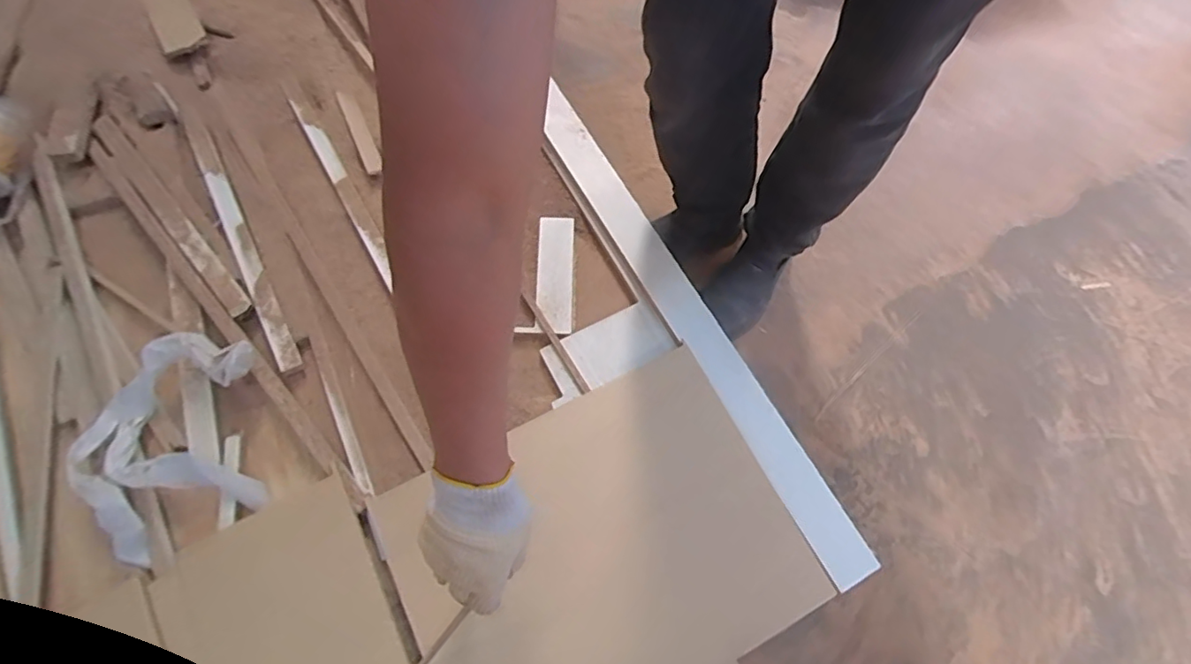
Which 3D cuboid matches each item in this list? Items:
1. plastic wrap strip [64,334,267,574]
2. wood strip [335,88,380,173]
[{"bbox_3d":[-0.523,0.135,0.671,0.192,0.074,0.253,-6,69,-6],"label":"plastic wrap strip"},{"bbox_3d":[-0.378,-0.320,0.884,0.025,0.015,0.166,-24,71,-12],"label":"wood strip"}]

